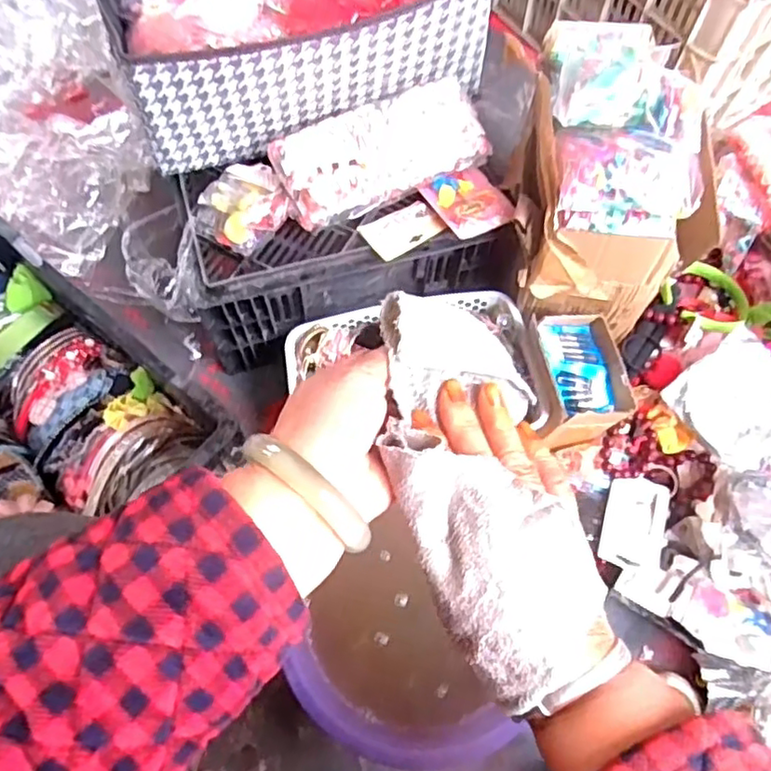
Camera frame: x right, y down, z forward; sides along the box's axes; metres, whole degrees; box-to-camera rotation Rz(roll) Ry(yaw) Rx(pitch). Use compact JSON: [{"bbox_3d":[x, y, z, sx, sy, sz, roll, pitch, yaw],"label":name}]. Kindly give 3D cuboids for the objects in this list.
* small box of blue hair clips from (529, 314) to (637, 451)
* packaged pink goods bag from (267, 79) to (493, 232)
[{"bbox_3d":[0.229,-0.007,0.780,0.099,0.096,0.138,-8,67,-5],"label":"small box of blue hair clips"},{"bbox_3d":[-0.005,-0.258,0.714,0.237,0.066,0.097,-23,69,-11],"label":"packaged pink goods bag"}]

